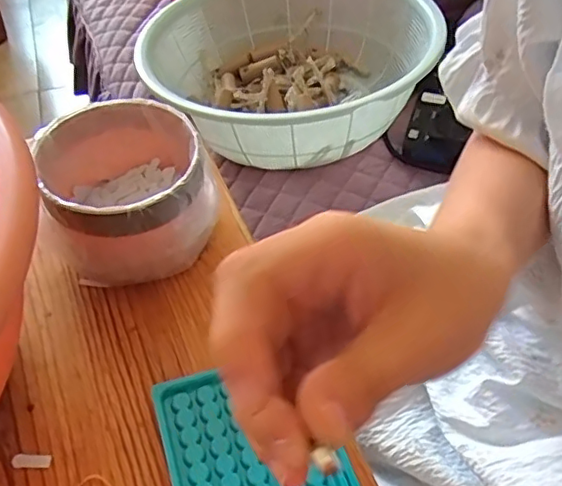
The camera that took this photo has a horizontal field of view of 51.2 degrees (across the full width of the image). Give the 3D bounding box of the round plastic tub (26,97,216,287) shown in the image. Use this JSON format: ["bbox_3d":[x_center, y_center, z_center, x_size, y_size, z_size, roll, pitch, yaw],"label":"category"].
[{"bbox_3d":[-0.114,-0.036,0.437,0.114,0.082,0.113,0,49,0],"label":"round plastic tub"}]

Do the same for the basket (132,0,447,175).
[{"bbox_3d":[0.017,-0.205,0.673,0.280,0.113,0.314,-12,50,-10],"label":"basket"}]

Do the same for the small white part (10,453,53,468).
[{"bbox_3d":[-0.151,0.131,0.354,0.024,0.004,0.008,-1,49,0],"label":"small white part"}]

